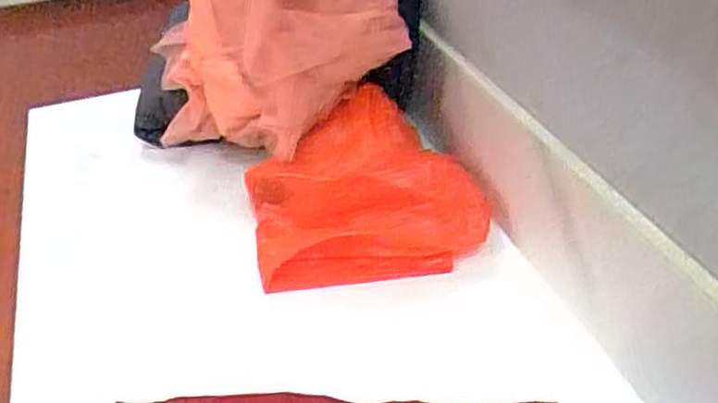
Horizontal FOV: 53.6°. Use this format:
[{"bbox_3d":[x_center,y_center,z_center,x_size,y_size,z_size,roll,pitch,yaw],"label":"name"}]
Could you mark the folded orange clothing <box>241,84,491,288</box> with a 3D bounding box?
[{"bbox_3d":[0.002,-0.014,0.716,0.221,0.136,0.136,-9,38,-8],"label":"folded orange clothing"}]

